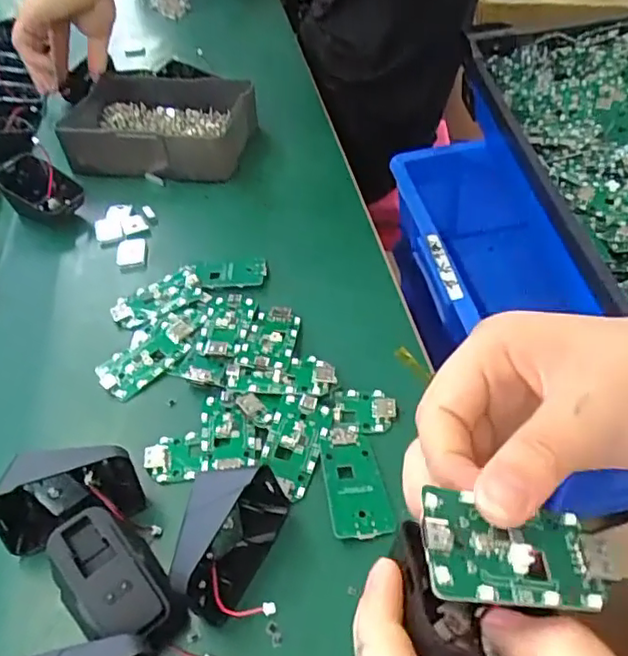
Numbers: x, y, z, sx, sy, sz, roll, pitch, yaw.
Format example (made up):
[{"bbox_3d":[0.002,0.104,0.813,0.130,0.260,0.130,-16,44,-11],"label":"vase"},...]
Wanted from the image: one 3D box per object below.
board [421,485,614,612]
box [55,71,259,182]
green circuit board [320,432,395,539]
[{"bbox_3d":[0.060,0.065,0.182,0.060,0.007,0.030,11,44,-18],"label":"board"},{"bbox_3d":[-0.149,-0.193,0.591,0.180,0.041,0.125,3,48,10],"label":"box"},{"bbox_3d":[0.021,0.082,0.331,0.031,0.006,0.060,-11,47,-3],"label":"green circuit board"}]

